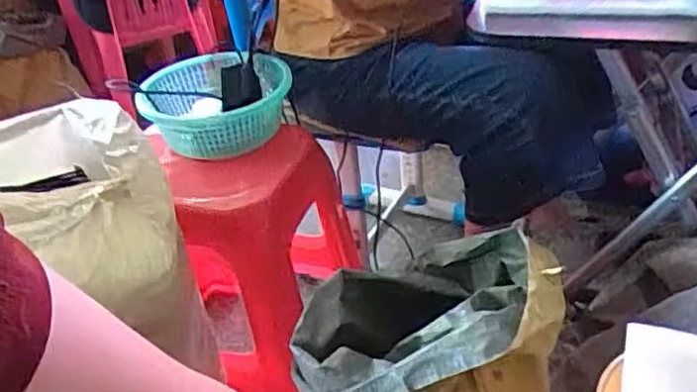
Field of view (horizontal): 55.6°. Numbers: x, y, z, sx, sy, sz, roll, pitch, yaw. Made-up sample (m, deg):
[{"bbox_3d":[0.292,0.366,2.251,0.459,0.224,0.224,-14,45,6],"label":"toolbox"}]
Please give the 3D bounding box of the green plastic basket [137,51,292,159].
[{"bbox_3d":[-0.202,-0.149,1.054,0.233,0.090,0.218,0,36,10],"label":"green plastic basket"}]

